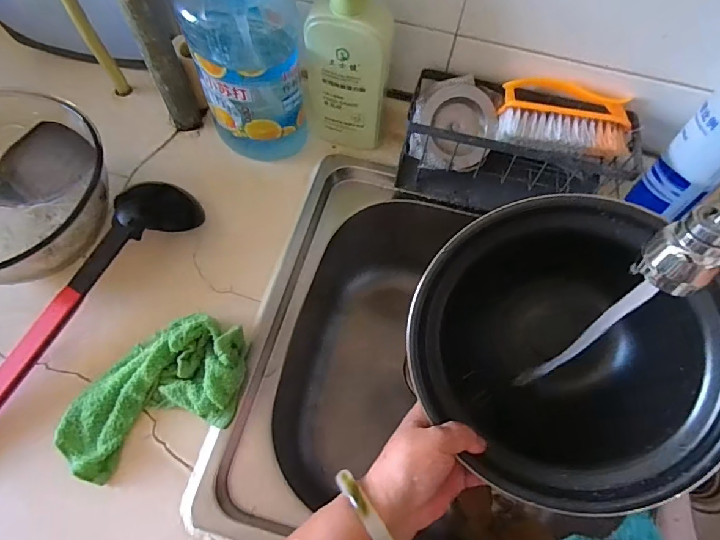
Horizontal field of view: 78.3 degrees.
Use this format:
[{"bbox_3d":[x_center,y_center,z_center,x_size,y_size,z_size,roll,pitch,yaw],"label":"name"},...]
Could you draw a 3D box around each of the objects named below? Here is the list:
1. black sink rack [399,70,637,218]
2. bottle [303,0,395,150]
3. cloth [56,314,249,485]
[{"bbox_3d":[0.172,-0.134,0.501,0.241,0.125,0.108,8,64,14],"label":"black sink rack"},{"bbox_3d":[-0.011,-0.220,0.472,0.085,0.199,0.046,12,65,2],"label":"bottle"},{"bbox_3d":[-0.190,0.108,0.406,0.179,0.047,0.108,-23,69,-13],"label":"cloth"}]

